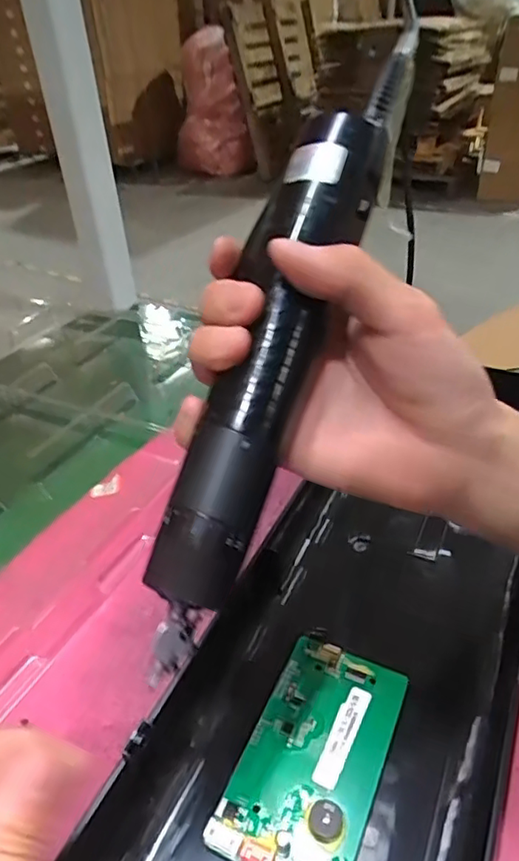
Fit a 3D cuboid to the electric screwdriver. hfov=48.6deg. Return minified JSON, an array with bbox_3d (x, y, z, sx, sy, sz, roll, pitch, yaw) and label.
[{"bbox_3d":[0.007,-0.036,0.228,0.038,0.042,0.251,15,81,24],"label":"electric screwdriver"}]

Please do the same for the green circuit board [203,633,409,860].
[{"bbox_3d":[0.026,0.149,0.267,0.060,0.011,0.106,16,40,21],"label":"green circuit board"}]

